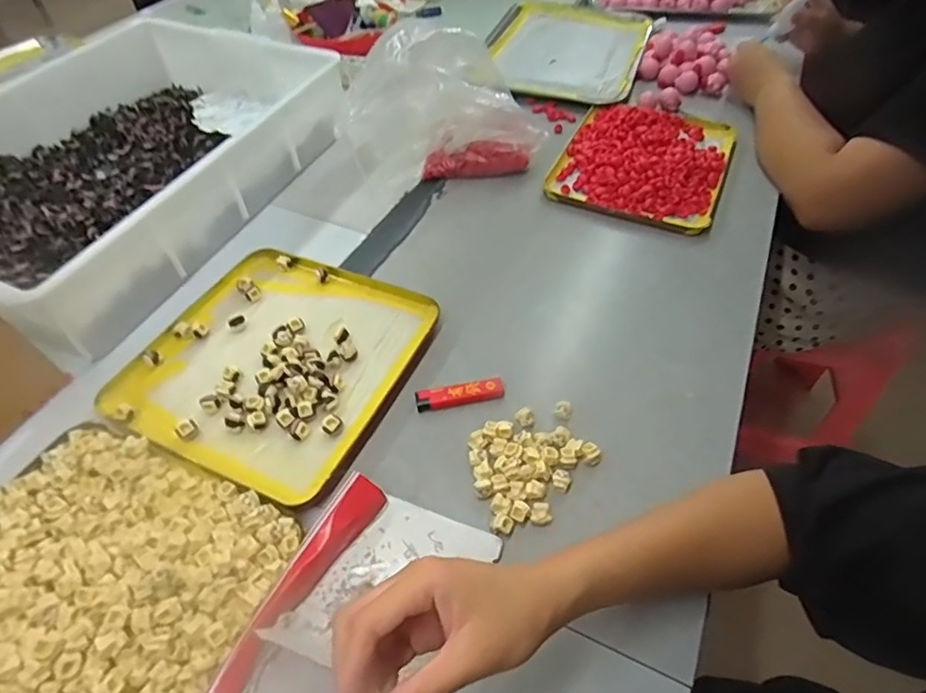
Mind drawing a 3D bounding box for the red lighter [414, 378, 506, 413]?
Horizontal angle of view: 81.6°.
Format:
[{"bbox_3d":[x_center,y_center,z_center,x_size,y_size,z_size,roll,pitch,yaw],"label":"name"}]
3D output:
[{"bbox_3d":[-0.003,0.043,0.487,0.079,0.013,0.019,-9,54,-11],"label":"red lighter"}]

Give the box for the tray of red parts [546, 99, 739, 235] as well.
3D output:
[{"bbox_3d":[0.242,-0.252,0.719,0.204,0.033,0.248,22,55,13],"label":"tray of red parts"}]

